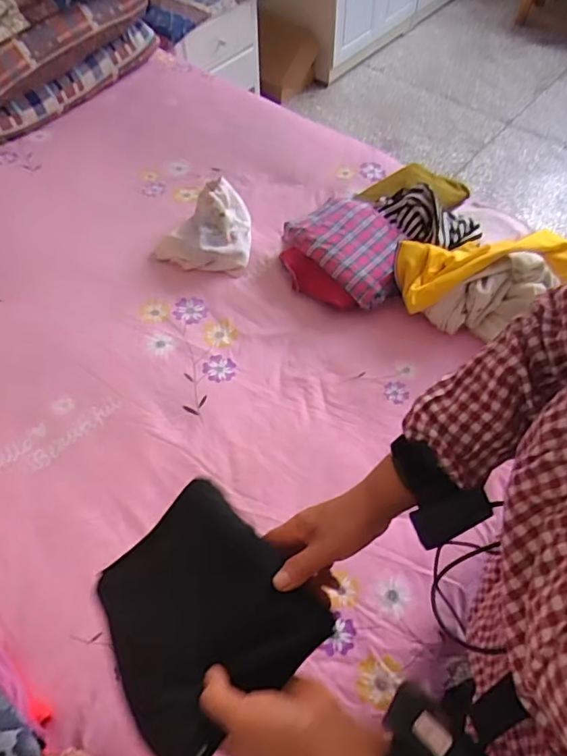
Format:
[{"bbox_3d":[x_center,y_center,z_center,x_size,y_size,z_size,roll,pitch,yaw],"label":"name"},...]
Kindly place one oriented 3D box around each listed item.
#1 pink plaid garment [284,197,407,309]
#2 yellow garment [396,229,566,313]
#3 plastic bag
[{"bbox_3d":[0.146,-0.286,1.072,0.198,0.046,0.262,-40,65,-22],"label":"pink plaid garment"},{"bbox_3d":[0.398,-0.227,0.999,0.351,0.083,0.135,-10,58,-6],"label":"yellow garment"},{"bbox_3d":[-0.175,-0.334,1.114,0.208,0.105,0.184,2,59,1],"label":"plastic bag"}]

